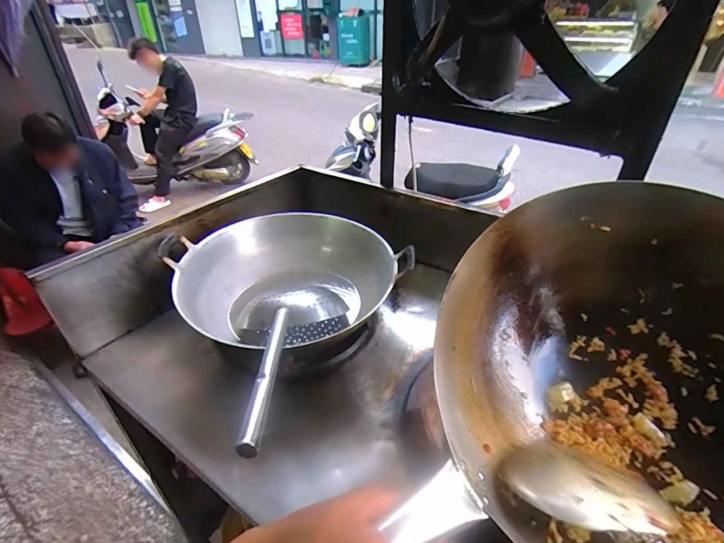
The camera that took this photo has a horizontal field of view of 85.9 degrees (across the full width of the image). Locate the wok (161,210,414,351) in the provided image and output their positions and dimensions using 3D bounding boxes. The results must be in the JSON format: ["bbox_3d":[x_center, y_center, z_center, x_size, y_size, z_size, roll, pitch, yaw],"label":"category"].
[{"bbox_3d":[-0.132,0.006,0.776,0.412,0.131,0.380,-1,33,1],"label":"wok"}]

